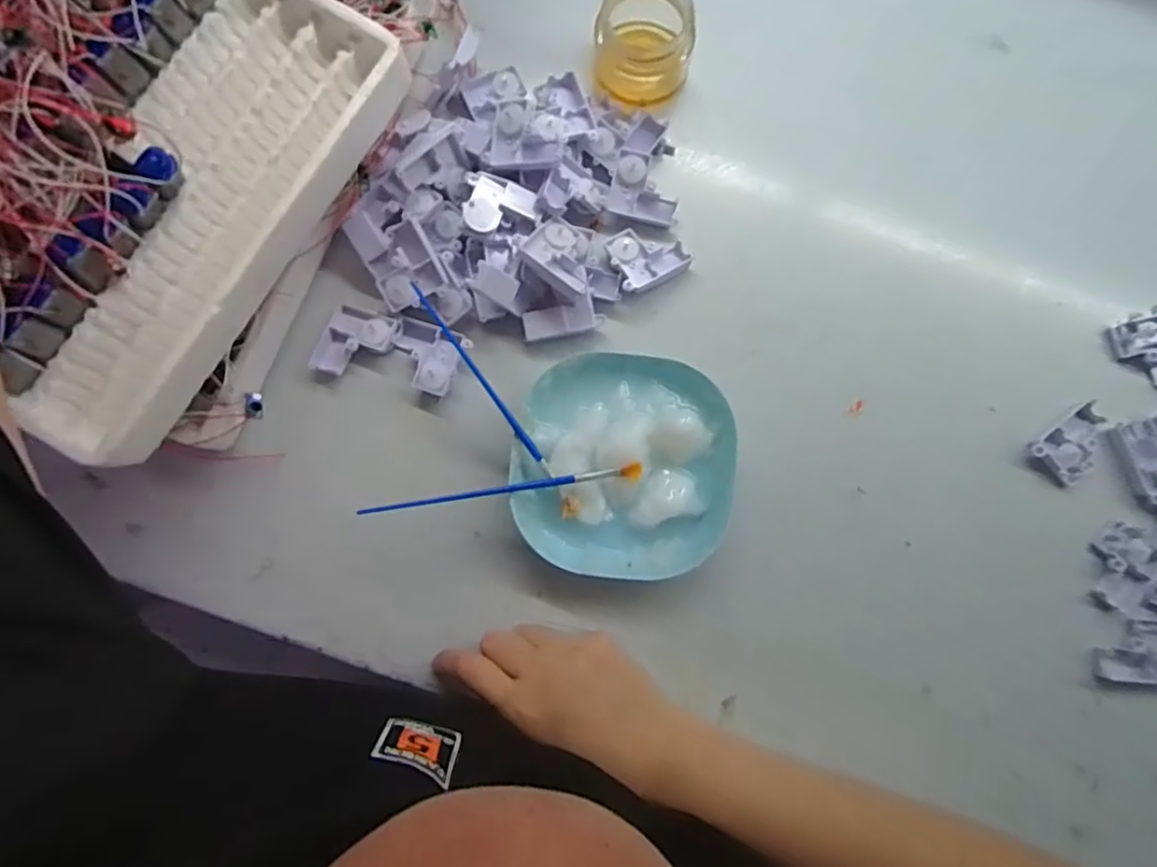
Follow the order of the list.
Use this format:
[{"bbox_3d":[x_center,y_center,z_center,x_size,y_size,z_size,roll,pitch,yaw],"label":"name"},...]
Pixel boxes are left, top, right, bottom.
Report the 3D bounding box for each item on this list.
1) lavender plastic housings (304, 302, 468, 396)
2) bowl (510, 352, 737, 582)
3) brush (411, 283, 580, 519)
[{"bbox_3d":[-0.119,-0.053,0.397,0.092,0.015,0.045,12,81,2],"label":"lavender plastic housings"},{"bbox_3d":[0.028,0.020,0.382,0.127,0.029,0.132,0,81,0],"label":"bowl"},{"bbox_3d":[-0.048,-0.017,0.366,0.011,0.006,0.163,-35,97,-6],"label":"brush"}]

